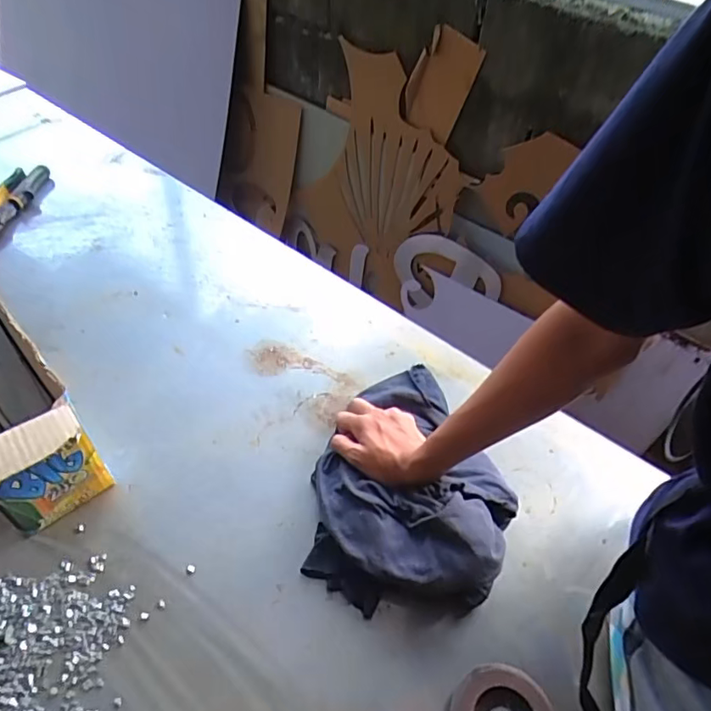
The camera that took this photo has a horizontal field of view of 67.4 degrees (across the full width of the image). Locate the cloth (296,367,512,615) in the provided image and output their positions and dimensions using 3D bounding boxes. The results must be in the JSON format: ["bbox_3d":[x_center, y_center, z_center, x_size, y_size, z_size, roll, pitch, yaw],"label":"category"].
[{"bbox_3d":[0.071,0.132,0.592,0.209,0.062,0.289,23,53,15],"label":"cloth"}]

